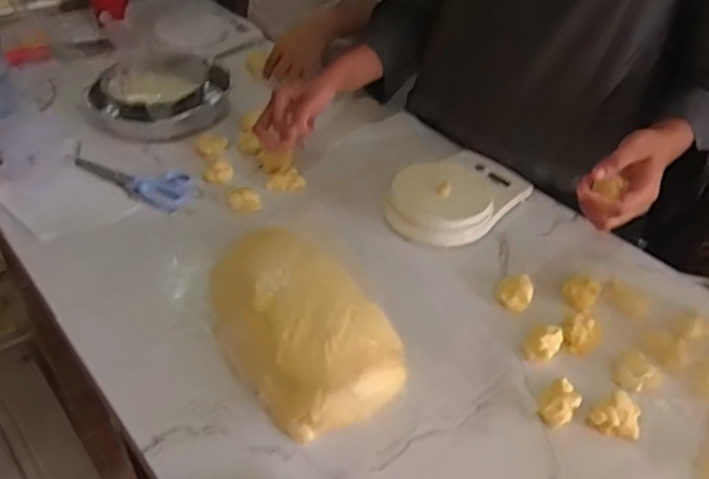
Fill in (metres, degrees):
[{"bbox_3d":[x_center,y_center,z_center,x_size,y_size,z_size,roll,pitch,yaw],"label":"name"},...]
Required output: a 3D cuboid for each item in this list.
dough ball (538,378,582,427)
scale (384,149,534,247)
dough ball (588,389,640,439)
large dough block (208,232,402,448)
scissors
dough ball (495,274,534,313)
[{"bbox_3d":[0.193,0.155,0.588,0.030,0.020,0.042,29,48,28],"label":"dough ball"},{"bbox_3d":[0.134,-0.066,0.818,0.131,0.052,0.199,32,50,30],"label":"scale"},{"bbox_3d":[0.244,0.165,0.577,0.040,0.022,0.037,1,41,-1],"label":"dough ball"},{"bbox_3d":[-0.061,0.080,0.625,0.141,0.071,0.247,-28,49,-30],"label":"large dough block"},{"bbox_3d":[-0.295,-0.083,0.841,0.162,0.019,0.063,17,43,17],"label":"scissors"},{"bbox_3d":[0.177,0.061,0.694,0.038,0.021,0.045,14,43,14],"label":"dough ball"}]

